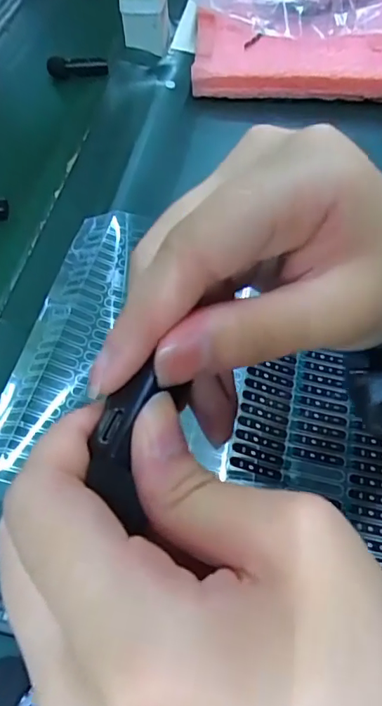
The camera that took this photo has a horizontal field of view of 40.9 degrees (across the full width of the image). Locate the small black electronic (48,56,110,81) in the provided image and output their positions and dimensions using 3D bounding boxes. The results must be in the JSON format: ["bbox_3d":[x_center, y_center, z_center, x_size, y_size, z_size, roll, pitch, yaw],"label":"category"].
[{"bbox_3d":[-0.120,-0.301,0.540,0.062,0.017,0.016,-4,57,0],"label":"small black electronic"}]

